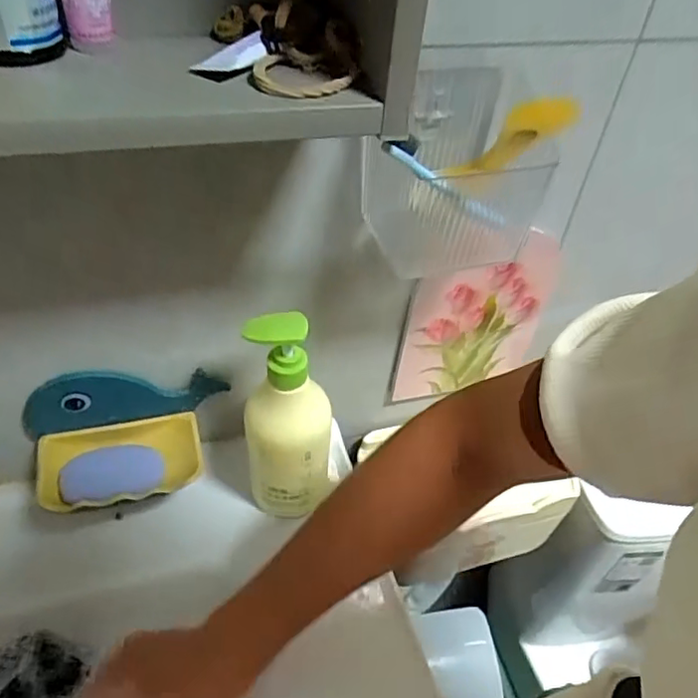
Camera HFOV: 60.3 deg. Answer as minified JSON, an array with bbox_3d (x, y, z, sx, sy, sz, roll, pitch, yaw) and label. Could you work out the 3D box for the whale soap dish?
[{"bbox_3d":[-0.179,0.074,0.491,0.159,0.079,0.080,-9,46,-16],"label":"whale soap dish"}]

